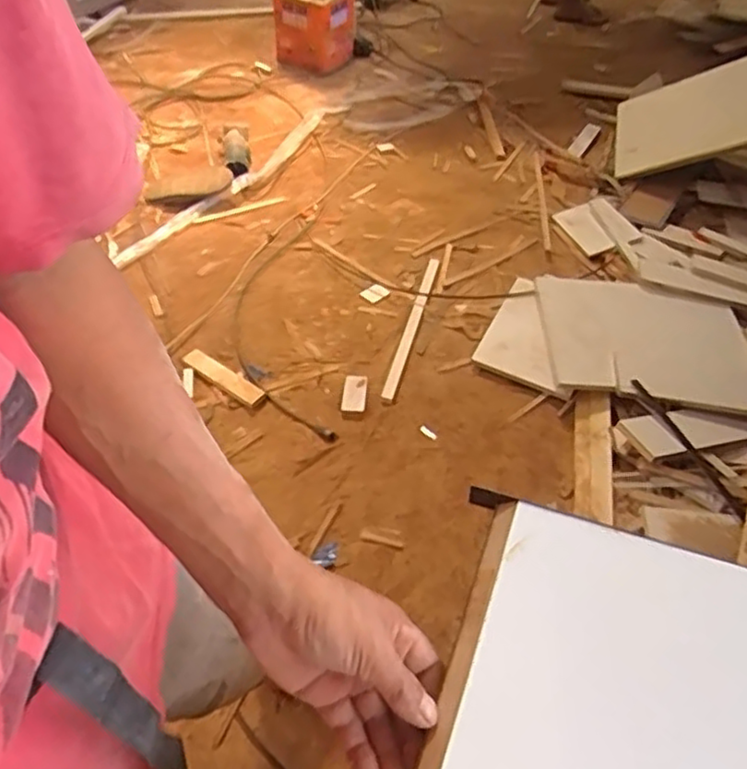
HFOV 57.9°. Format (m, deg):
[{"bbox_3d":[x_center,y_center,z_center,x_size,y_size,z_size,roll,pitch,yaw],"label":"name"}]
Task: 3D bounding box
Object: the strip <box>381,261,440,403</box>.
[{"bbox_3d":[0.098,-0.152,1.692,0.034,0.018,0.499,14,50,8],"label":"strip"}]

